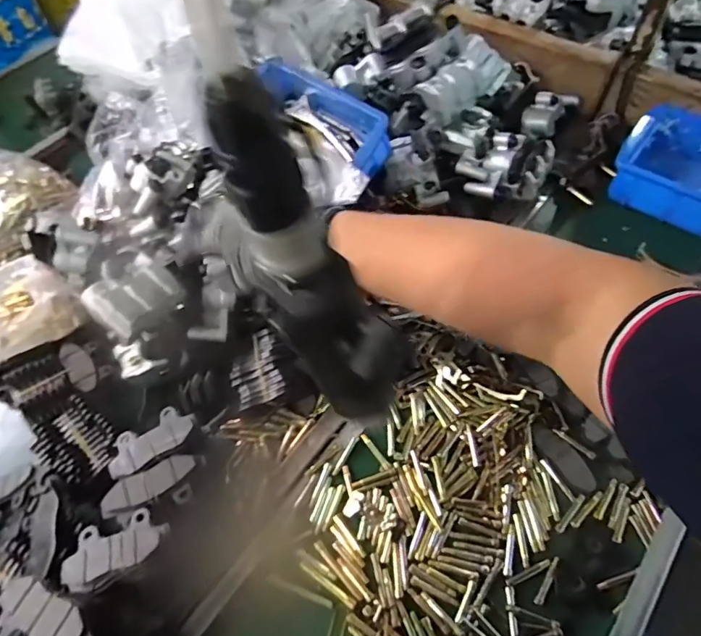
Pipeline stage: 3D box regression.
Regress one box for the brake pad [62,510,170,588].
[{"bbox_3d":[-0.174,0.168,0.351,0.076,0.013,0.038,-15,57,-3],"label":"brake pad"}]

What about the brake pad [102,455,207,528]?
[{"bbox_3d":[-0.156,0.136,0.380,0.077,0.016,0.037,-24,58,-9],"label":"brake pad"}]

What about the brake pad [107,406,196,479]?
[{"bbox_3d":[-0.167,0.101,0.396,0.074,0.013,0.039,-30,59,-13],"label":"brake pad"}]

